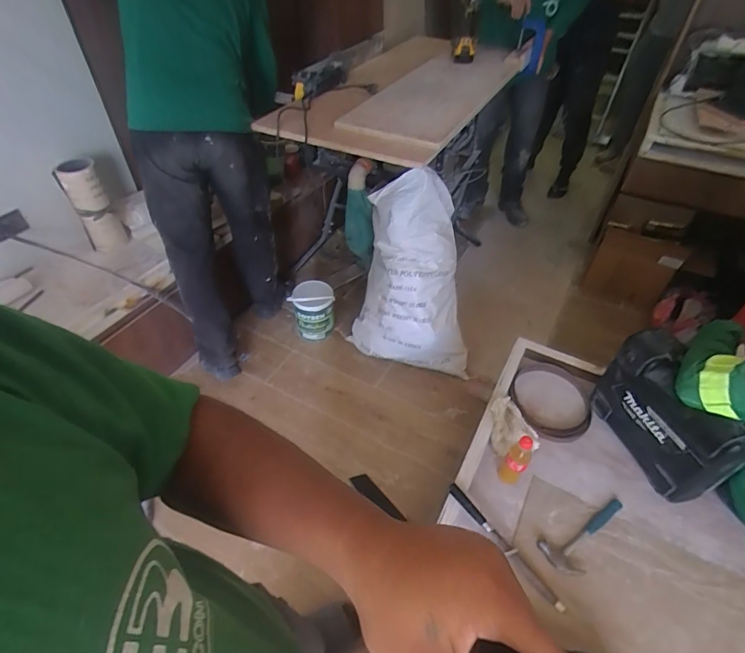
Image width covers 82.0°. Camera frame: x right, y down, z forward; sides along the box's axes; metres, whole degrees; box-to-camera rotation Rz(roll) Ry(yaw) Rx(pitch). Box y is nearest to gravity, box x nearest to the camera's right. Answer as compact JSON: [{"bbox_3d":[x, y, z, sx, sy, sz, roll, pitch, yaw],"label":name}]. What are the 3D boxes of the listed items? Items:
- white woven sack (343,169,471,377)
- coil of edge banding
[{"bbox_3d":[0.168,-0.188,1.656,0.481,0.679,0.328,9,46,7],"label":"white woven sack"},{"bbox_3d":[0.519,0.210,1.258,0.219,0.025,0.282,10,46,8],"label":"coil of edge banding"}]

